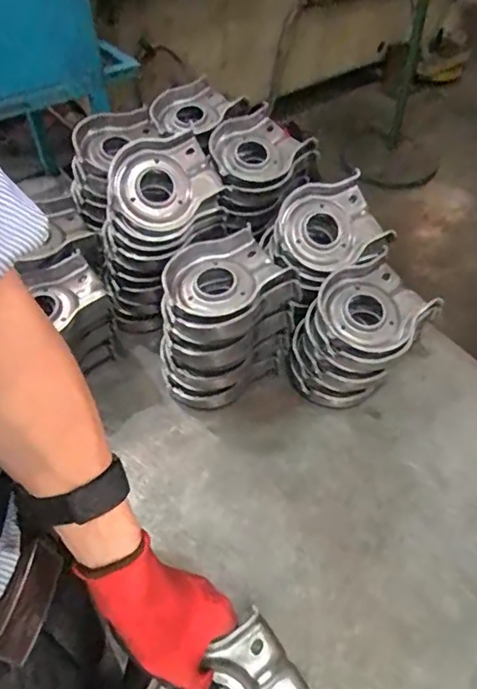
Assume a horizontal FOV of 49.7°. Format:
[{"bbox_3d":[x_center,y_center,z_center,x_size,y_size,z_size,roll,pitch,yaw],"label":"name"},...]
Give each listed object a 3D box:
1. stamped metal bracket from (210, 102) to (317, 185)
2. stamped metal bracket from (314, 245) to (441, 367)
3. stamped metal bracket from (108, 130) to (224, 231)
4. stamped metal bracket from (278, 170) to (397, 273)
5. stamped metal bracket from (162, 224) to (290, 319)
[{"bbox_3d":[0.027,-0.248,0.647,0.102,0.034,0.124,32,56,25],"label":"stamped metal bracket"},{"bbox_3d":[0.147,-0.041,0.552,0.123,0.034,0.106,-30,56,-25],"label":"stamped metal bracket"},{"bbox_3d":[-0.085,-0.193,0.596,0.104,0.025,0.127,46,69,-9],"label":"stamped metal bracket"},{"bbox_3d":[0.105,-0.139,0.588,0.119,0.030,0.102,-36,89,-18],"label":"stamped metal bracket"},{"bbox_3d":[-0.018,-0.077,0.540,0.098,0.023,0.124,23,52,18],"label":"stamped metal bracket"}]

